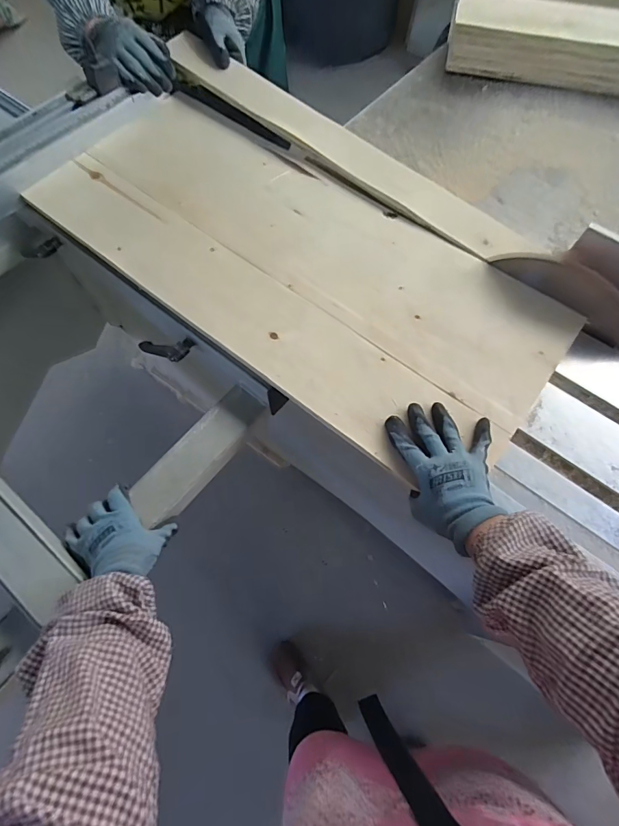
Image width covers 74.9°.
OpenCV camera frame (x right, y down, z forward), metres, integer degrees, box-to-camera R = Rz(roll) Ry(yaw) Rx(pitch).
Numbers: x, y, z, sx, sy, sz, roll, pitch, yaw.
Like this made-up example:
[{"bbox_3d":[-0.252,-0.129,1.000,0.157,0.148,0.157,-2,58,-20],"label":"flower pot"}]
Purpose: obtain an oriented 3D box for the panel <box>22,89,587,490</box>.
[{"bbox_3d":[-0.034,-0.228,0.593,0.778,0.031,0.347,35,70,13],"label":"panel"}]

